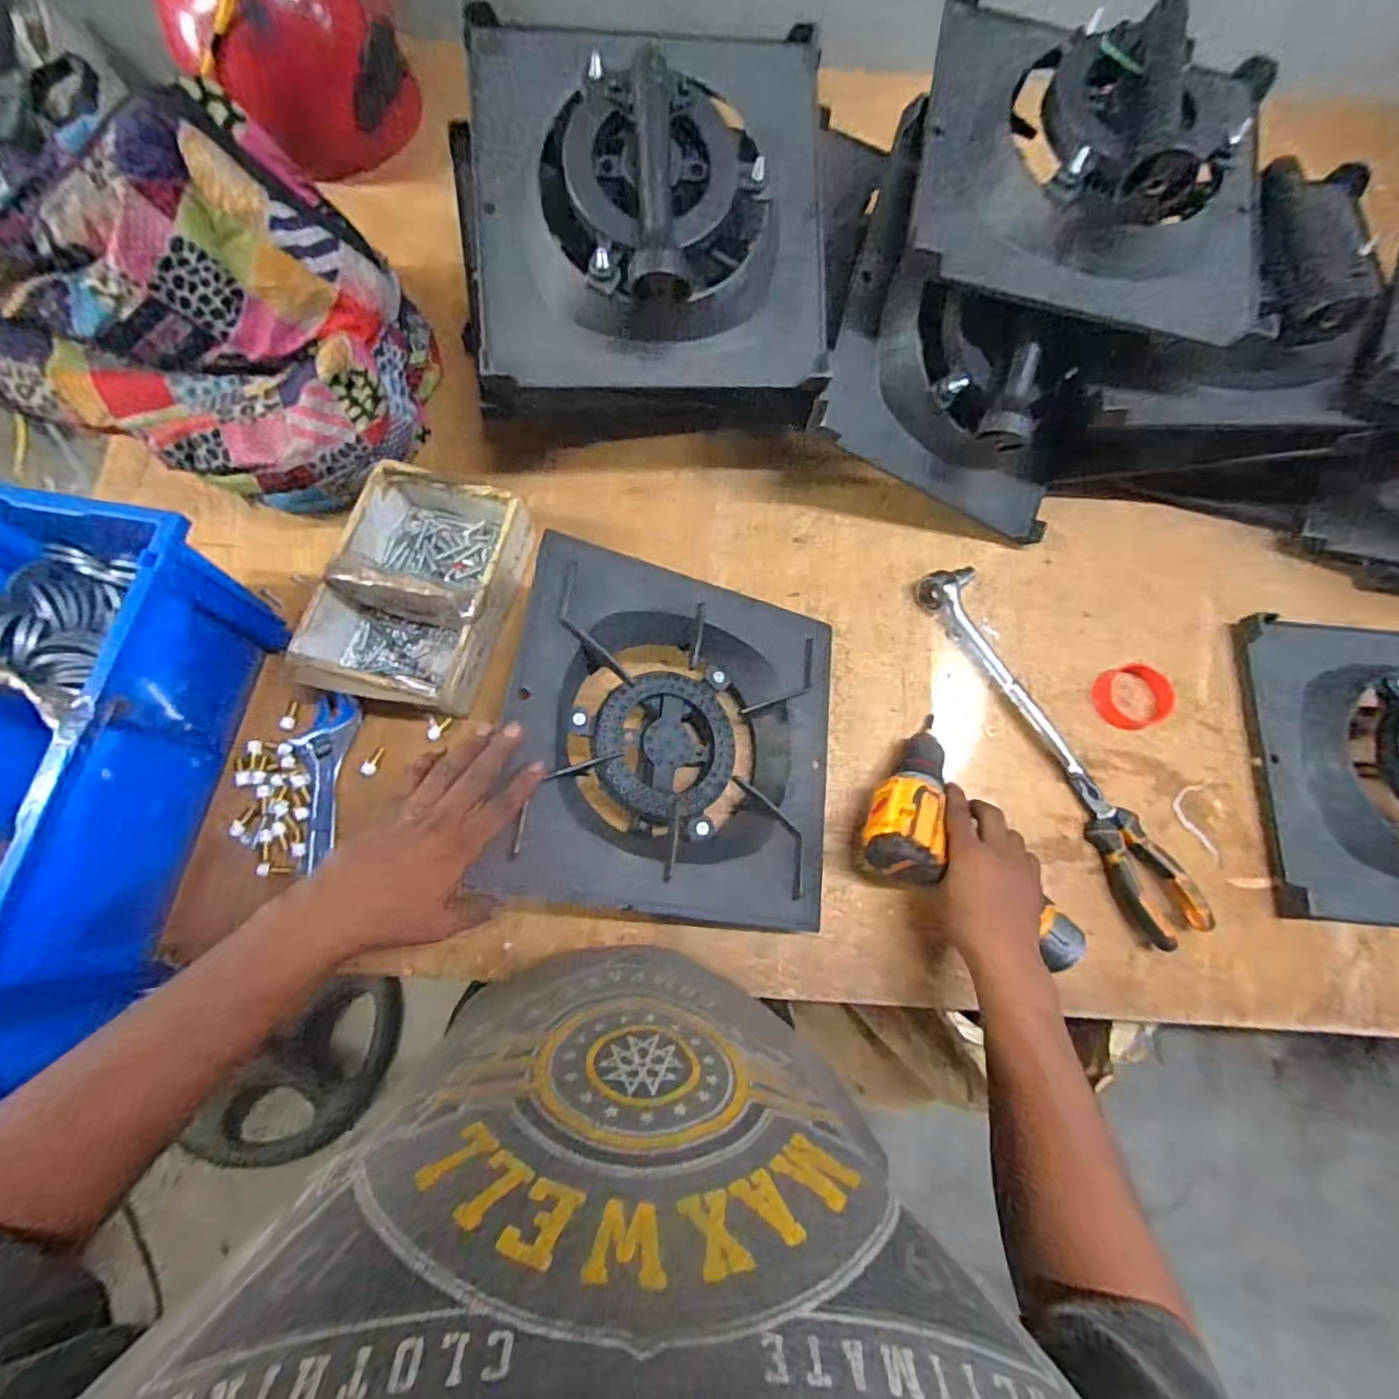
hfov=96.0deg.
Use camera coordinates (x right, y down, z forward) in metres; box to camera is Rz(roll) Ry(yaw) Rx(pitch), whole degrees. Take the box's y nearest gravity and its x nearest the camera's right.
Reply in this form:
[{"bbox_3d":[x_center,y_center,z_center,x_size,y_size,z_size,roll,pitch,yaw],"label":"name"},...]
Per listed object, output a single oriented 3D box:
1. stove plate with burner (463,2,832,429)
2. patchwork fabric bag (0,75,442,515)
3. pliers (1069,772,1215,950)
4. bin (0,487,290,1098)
[{"bbox_3d":[-0.034,-0.404,0.502,0.297,0.115,0.293,-3,99,-7],"label":"stove plate with burner"},{"bbox_3d":[-0.461,-0.342,0.569,0.334,0.245,0.238,11,75,1],"label":"patchwork fabric bag"},{"bbox_3d":[0.414,0.144,0.601,0.060,0.024,0.172,-24,77,-8],"label":"pliers"},{"bbox_3d":[-0.540,0.071,0.511,0.203,0.176,0.452,12,75,1],"label":"bin"}]

